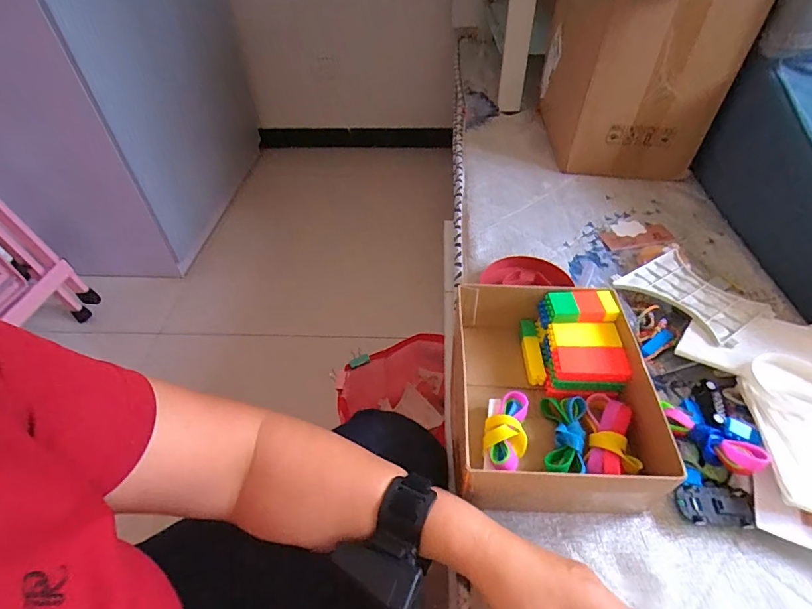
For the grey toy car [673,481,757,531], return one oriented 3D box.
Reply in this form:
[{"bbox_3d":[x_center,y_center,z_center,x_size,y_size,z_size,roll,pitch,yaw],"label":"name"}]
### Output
[{"bbox_3d":[0.268,0.174,0.381,0.060,0.018,0.036,1,46,3],"label":"grey toy car"}]

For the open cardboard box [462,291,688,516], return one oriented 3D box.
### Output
[{"bbox_3d":[0.137,0.084,0.433,0.160,0.080,0.212,1,46,3],"label":"open cardboard box"}]

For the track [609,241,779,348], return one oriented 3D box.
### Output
[{"bbox_3d":[0.347,-0.012,0.528,0.119,0.012,0.139,-27,51,-23],"label":"track"}]

